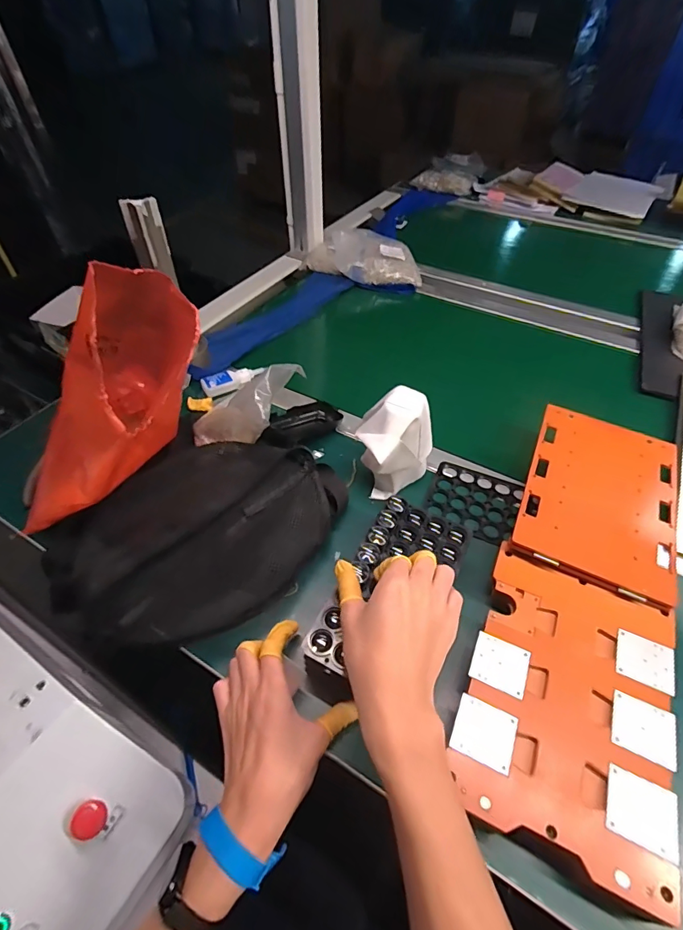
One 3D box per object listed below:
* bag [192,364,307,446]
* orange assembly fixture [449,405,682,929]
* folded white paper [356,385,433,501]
[{"bbox_3d":[-0.122,-0.068,0.572,0.159,0.070,0.082,-30,38,36],"label":"bag"},{"bbox_3d":[0.248,0.128,0.455,0.162,0.055,0.451,19,53,17],"label":"orange assembly fixture"},{"bbox_3d":[0.065,-0.019,0.542,0.091,0.119,0.091,7,51,8],"label":"folded white paper"}]

